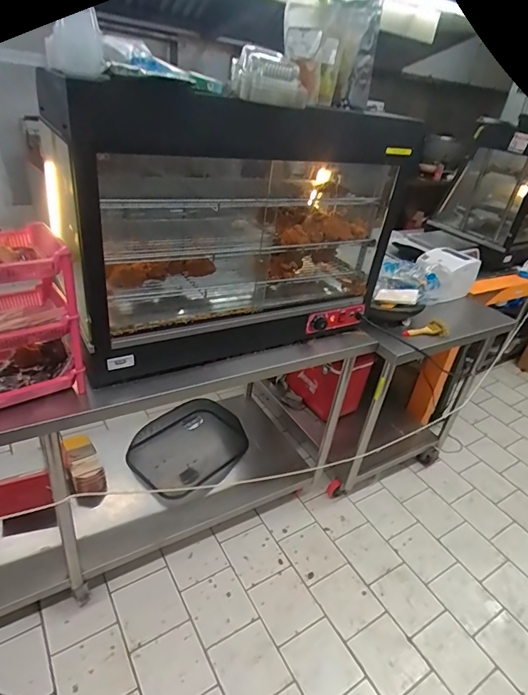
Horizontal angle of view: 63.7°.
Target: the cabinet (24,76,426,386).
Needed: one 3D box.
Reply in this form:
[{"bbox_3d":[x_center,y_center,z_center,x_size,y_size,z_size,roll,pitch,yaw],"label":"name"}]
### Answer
[{"bbox_3d":[-0.057,-0.329,1.150,0.922,0.590,0.378,-16,39,-33],"label":"cabinet"}]

